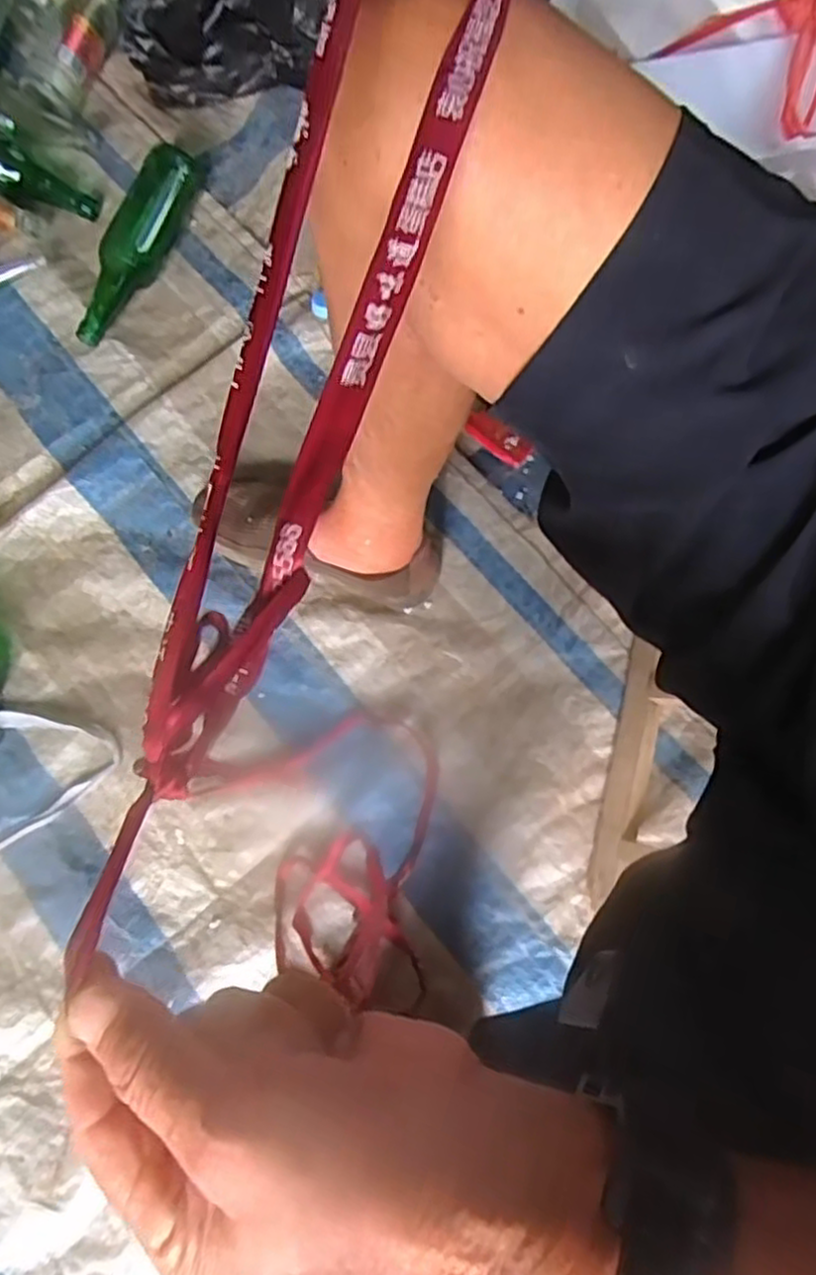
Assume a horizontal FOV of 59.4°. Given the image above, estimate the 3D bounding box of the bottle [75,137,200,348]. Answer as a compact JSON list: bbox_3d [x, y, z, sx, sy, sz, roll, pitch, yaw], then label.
[{"bbox_3d":[-0.323,-0.475,0.860,0.066,0.054,0.284,16,77,4],"label":"bottle"}]

